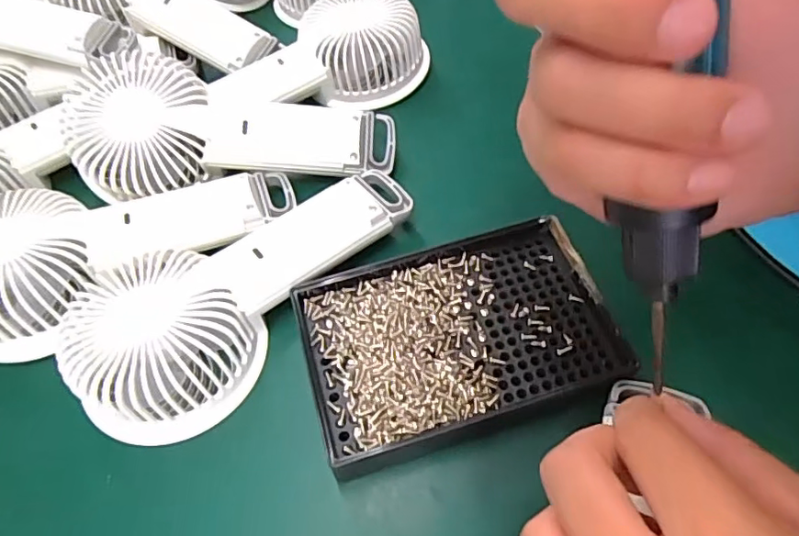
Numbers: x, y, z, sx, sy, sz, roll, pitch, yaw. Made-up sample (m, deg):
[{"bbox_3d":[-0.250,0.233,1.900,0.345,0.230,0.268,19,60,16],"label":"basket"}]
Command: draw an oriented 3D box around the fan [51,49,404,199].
[{"bbox_3d":[-0.090,-0.080,0.308,0.176,0.043,0.071,0,56,-13],"label":"fan"}]

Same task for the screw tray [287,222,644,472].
[{"bbox_3d":[0.027,0.031,0.251,0.138,0.017,0.094,-13,57,-6],"label":"screw tray"}]

